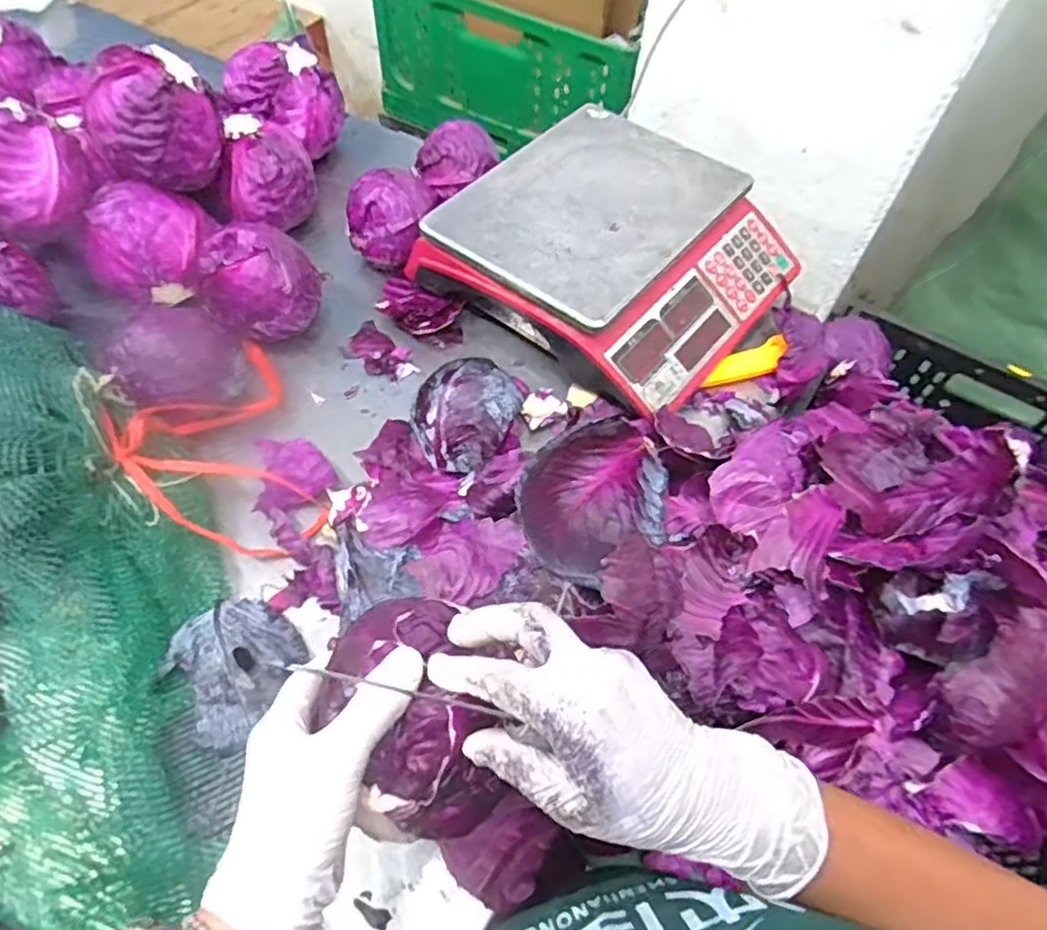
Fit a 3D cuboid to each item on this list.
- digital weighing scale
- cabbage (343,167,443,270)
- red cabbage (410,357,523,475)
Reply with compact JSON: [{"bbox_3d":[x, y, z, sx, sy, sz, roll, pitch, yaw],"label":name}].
[{"bbox_3d":[0.099,-0.227,0.694,0.301,0.091,0.294,37,62,19],"label":"digital weighing scale"},{"bbox_3d":[-0.144,-0.272,0.723,0.095,0.078,0.090,5,56,0],"label":"cabbage"},{"bbox_3d":[-0.051,-0.046,0.608,0.099,0.069,0.099,-3,57,-6],"label":"red cabbage"}]

